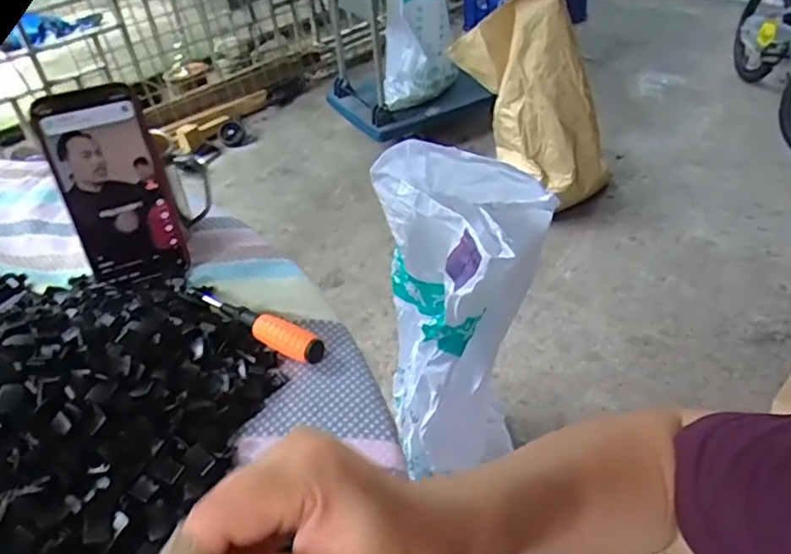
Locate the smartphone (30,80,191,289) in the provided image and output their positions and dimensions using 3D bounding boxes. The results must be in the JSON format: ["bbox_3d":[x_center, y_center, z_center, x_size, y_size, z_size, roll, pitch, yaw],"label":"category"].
[{"bbox_3d":[-0.220,-0.068,0.489,0.076,0.156,0.007,-18,25,-13],"label":"smartphone"}]

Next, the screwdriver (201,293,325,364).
[{"bbox_3d":[-0.102,0.034,0.456,0.121,0.019,0.019,22,46,29],"label":"screwdriver"}]

